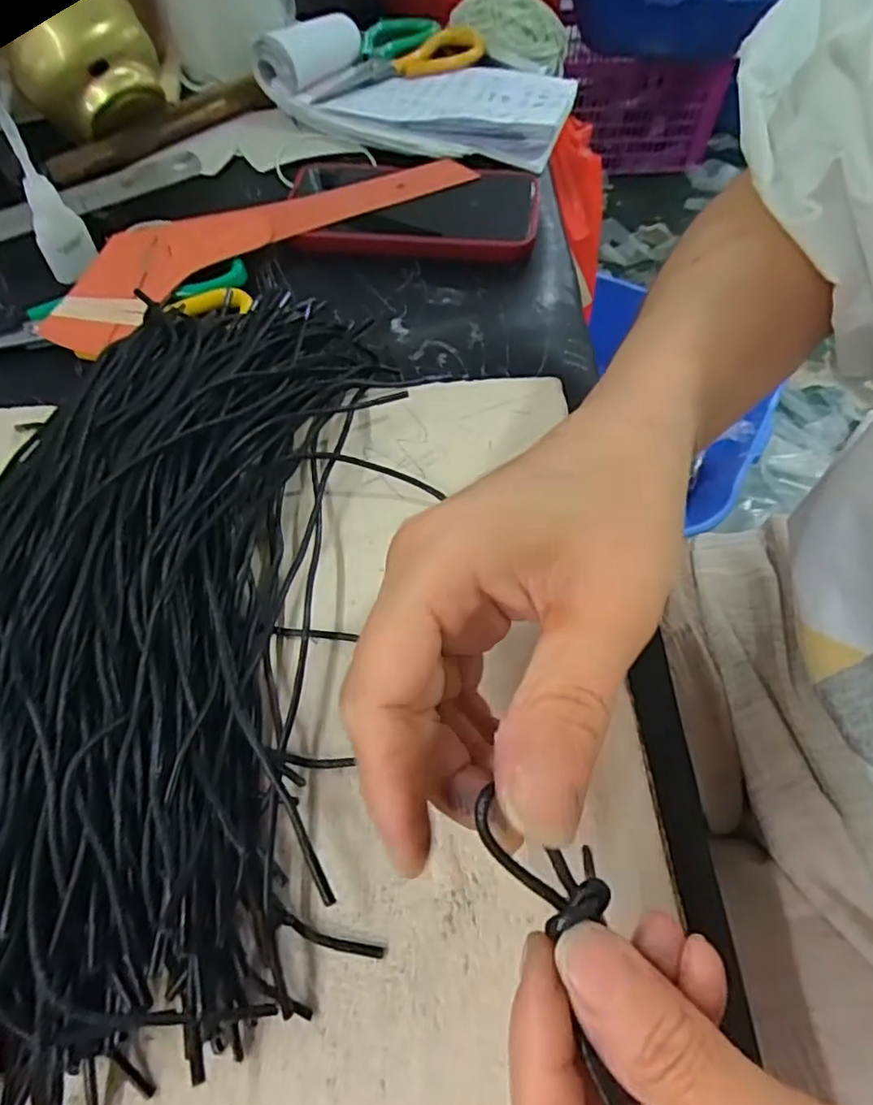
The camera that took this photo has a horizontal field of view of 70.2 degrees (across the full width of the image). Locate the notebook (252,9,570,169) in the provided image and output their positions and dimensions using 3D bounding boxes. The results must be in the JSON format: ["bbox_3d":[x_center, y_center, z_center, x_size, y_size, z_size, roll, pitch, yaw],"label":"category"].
[{"bbox_3d":[-0.008,-0.362,0.469,0.215,0.051,0.149,14,59,8],"label":"notebook"}]

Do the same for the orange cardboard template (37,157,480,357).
[{"bbox_3d":[-0.115,-0.209,0.396,0.275,0.011,0.088,-34,62,-18],"label":"orange cardboard template"}]

